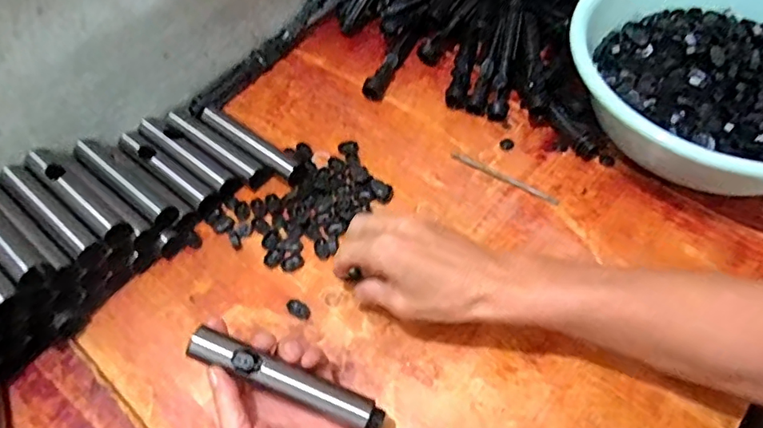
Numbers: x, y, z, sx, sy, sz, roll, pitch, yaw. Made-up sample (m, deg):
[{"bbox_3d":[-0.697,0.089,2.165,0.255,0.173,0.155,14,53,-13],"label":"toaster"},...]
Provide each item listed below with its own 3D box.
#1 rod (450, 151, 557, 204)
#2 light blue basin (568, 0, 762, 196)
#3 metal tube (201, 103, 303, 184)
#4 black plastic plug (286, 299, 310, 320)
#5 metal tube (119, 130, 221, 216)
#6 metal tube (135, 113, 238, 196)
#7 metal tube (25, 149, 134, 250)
[{"bbox_3d":[0.123,-0.037,0.550,0.118,0.004,0.009,29,65,21],"label":"rod"},{"bbox_3d":[0.327,-0.132,0.535,0.266,0.112,0.288,-2,58,3],"label":"light blue basin"},{"bbox_3d":[-0.141,-0.075,0.581,0.141,0.022,0.023,32,66,22],"label":"metal tube"},{"bbox_3d":[-0.074,0.085,0.485,0.021,0.008,0.015,29,65,21],"label":"black plastic plug"},{"bbox_3d":[-0.224,-0.044,0.567,0.141,0.023,0.026,34,66,23],"label":"metal tube"},{"bbox_3d":[-0.205,-0.061,0.571,0.141,0.019,0.026,35,67,23],"label":"metal tube"},{"bbox_3d":[-0.284,-0.018,0.501,0.138,0.024,0.023,34,65,23],"label":"metal tube"}]

